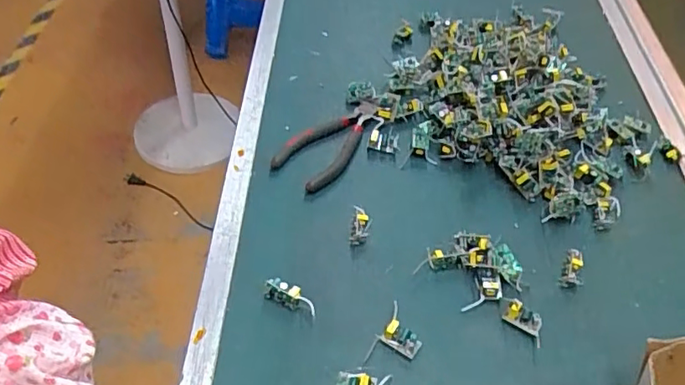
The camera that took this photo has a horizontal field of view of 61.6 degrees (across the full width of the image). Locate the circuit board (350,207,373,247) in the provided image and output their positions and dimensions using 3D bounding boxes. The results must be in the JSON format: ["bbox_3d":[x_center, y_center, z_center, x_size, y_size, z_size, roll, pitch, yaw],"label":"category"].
[{"bbox_3d":[0.014,0.024,0.432,0.014,0.011,0.034,8,48,5],"label":"circuit board"}]

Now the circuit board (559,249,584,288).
[{"bbox_3d":[0.168,0.056,0.419,0.015,0.008,0.033,21,51,16],"label":"circuit board"}]

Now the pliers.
[{"bbox_3d":[-0.006,-0.046,0.488,0.047,0.022,0.115,31,54,23],"label":"pliers"}]

